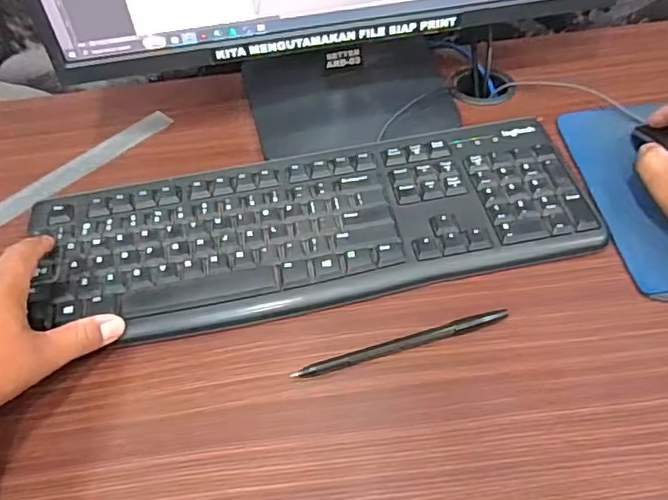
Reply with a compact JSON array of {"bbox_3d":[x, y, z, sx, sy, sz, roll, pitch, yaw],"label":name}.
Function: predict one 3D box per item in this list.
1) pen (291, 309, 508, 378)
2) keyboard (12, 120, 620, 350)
[{"bbox_3d":[0.047,0.062,0.390,0.148,0.005,0.010,-15,49,-7],"label":"pen"},{"bbox_3d":[-0.016,-0.021,0.459,0.413,0.020,0.151,-9,49,-3],"label":"keyboard"}]

